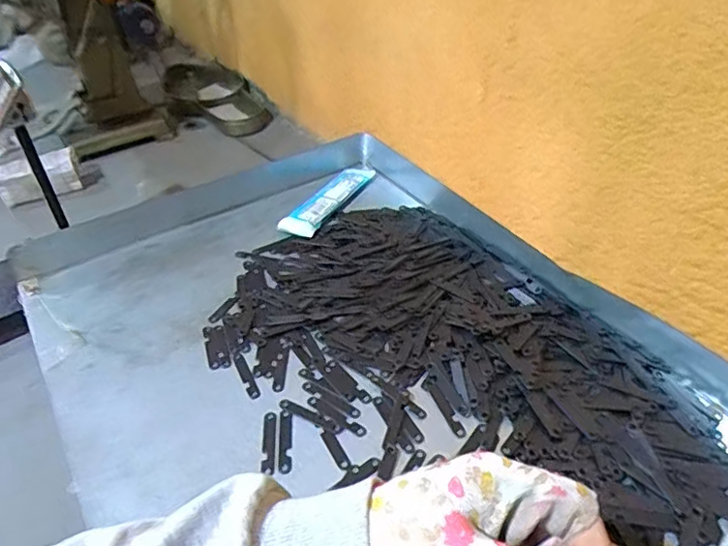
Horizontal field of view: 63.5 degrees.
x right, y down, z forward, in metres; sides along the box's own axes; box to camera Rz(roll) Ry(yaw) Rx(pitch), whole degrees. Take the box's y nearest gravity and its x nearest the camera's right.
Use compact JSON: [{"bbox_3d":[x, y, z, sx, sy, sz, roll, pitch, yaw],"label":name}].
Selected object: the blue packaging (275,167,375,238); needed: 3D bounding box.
[{"bbox_3d":[-0.040,-0.083,0.642,0.039,0.012,0.140,18,43,24],"label":"blue packaging"}]

